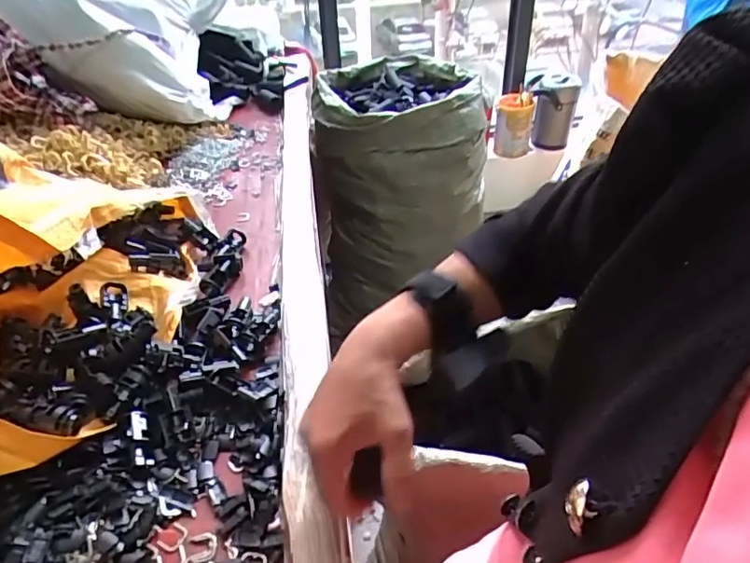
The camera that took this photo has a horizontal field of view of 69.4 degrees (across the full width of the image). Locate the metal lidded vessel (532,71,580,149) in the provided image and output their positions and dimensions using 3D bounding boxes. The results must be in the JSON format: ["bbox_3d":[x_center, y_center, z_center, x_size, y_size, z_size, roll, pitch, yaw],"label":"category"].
[{"bbox_3d":[0.591,-0.559,1.790,0.125,0.229,0.121,13,40,19],"label":"metal lidded vessel"}]

